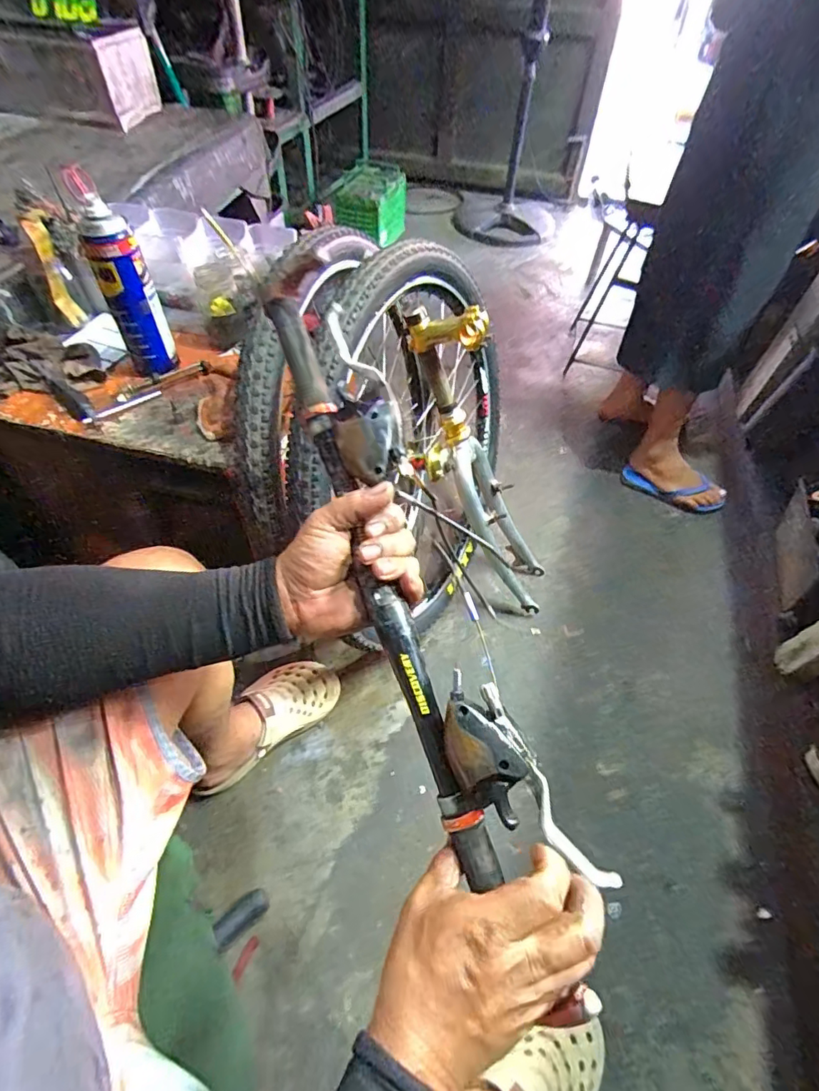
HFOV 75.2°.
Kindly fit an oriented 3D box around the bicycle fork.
[{"bbox_3d":[0.150,-0.145,0.985,0.151,0.638,0.200,6,49,34],"label":"bicycle fork"}]

